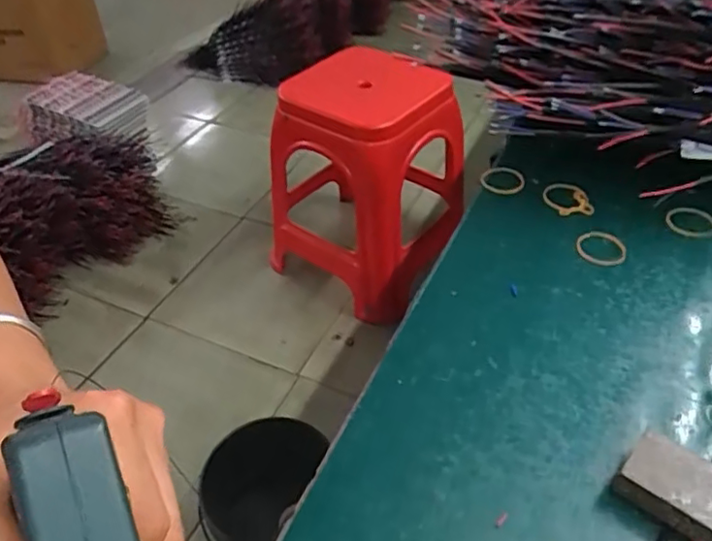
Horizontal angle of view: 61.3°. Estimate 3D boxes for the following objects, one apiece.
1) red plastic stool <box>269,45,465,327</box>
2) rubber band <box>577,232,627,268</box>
[{"bbox_3d":[0.045,-0.199,1.278,0.359,0.480,0.368,28,51,28],"label":"red plastic stool"},{"bbox_3d":[0.172,-0.016,0.422,0.033,0.004,0.031,-1,43,1],"label":"rubber band"}]

